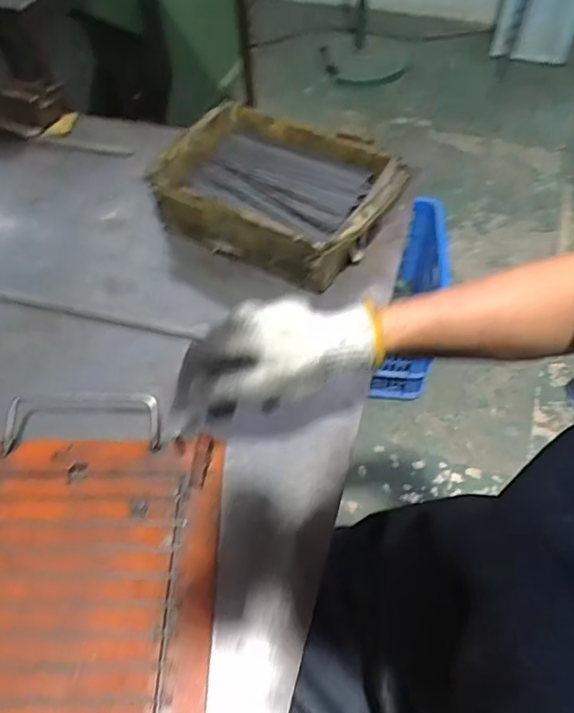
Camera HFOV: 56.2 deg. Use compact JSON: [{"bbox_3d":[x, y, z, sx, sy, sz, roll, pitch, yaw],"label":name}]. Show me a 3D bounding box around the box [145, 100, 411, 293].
[{"bbox_3d":[-0.014,-0.191,0.628,0.265,0.074,0.179,25,58,18],"label":"box"}]

